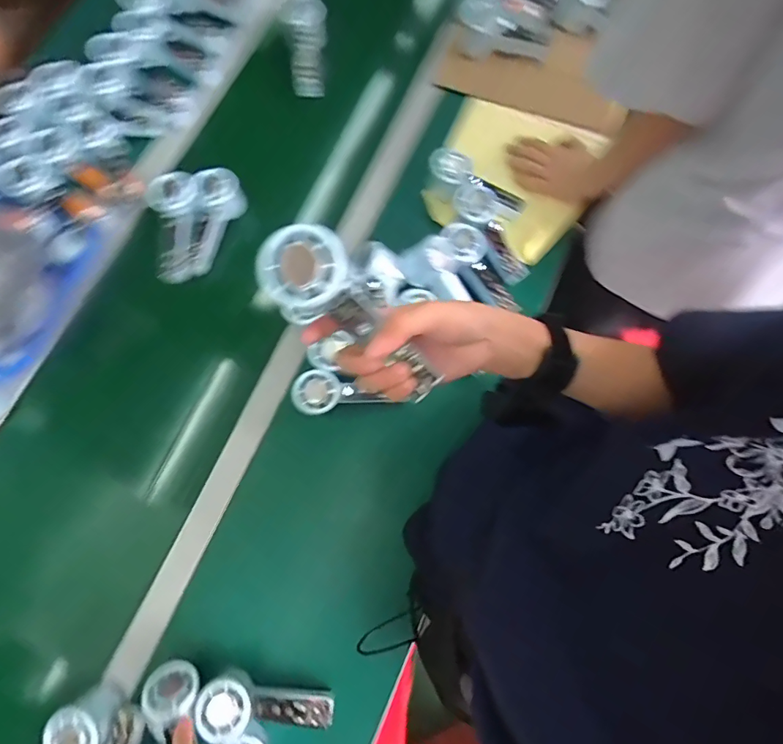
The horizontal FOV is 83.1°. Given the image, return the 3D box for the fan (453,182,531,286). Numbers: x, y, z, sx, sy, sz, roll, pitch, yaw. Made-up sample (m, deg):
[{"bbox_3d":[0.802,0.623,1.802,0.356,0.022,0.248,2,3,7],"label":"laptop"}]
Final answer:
[{"bbox_3d":[0.150,-0.209,0.660,0.061,0.031,0.162,-33,97,-9],"label":"fan"}]

